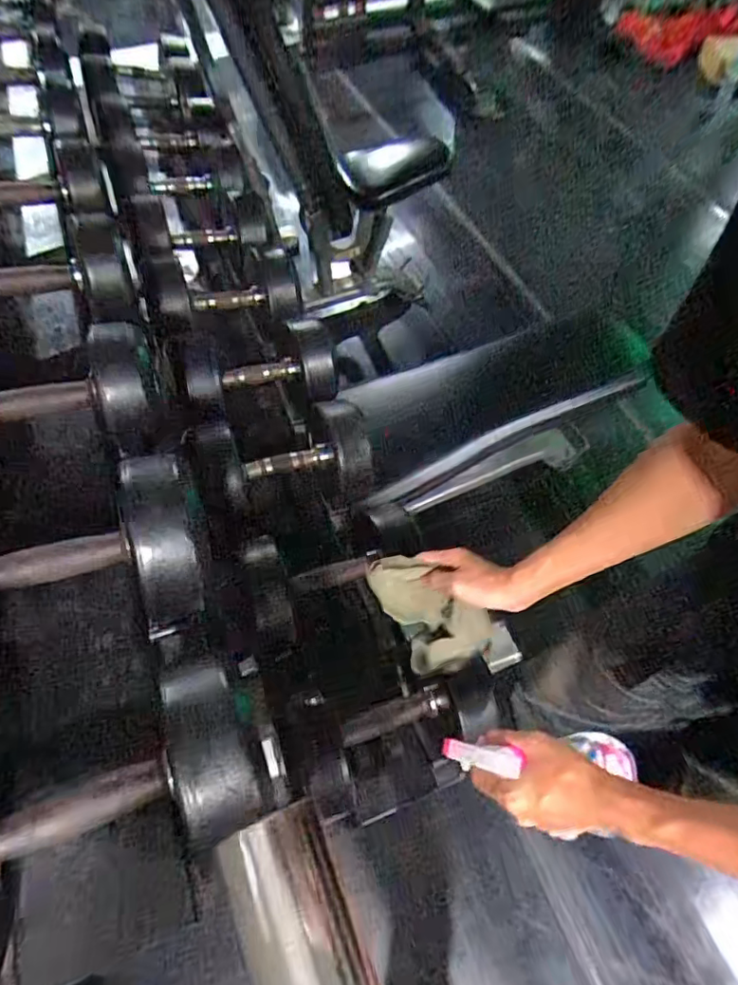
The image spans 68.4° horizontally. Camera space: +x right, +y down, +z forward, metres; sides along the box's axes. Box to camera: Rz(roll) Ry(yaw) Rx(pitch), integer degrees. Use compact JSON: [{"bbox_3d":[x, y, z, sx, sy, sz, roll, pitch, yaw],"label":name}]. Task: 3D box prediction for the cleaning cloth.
[{"bbox_3d":[0.063,0.151,0.658,0.147,0.109,0.074,38,67,21],"label":"cleaning cloth"}]

